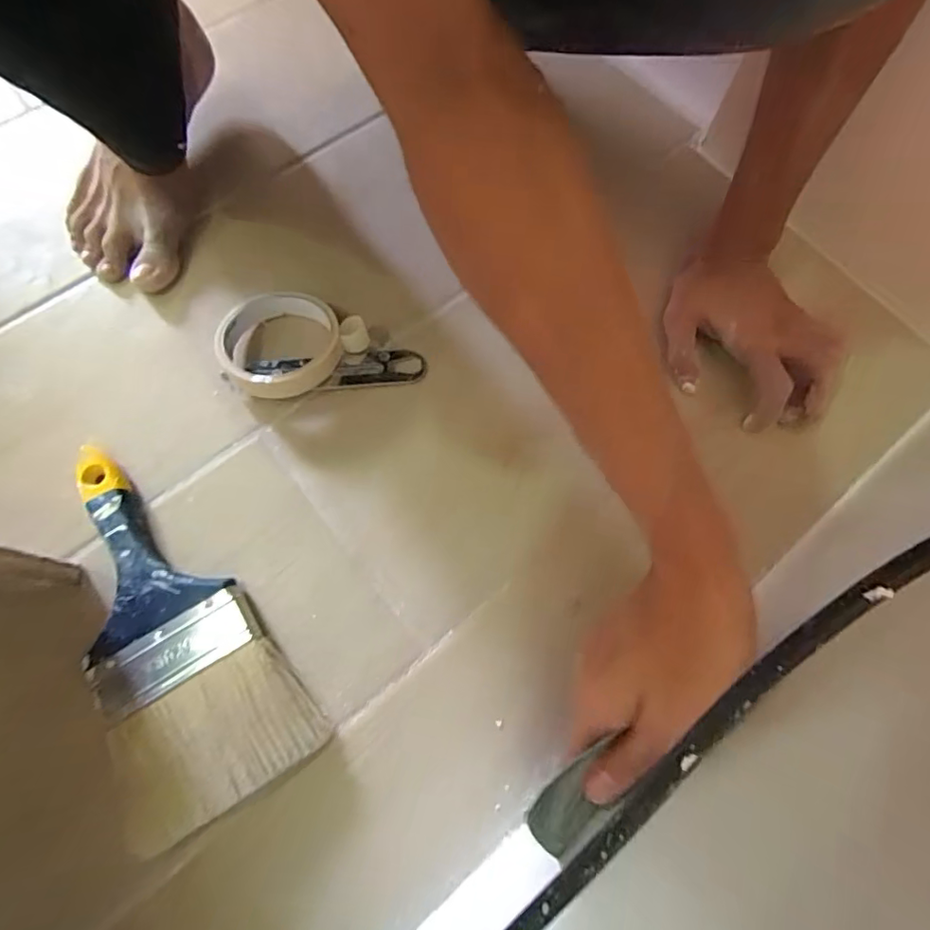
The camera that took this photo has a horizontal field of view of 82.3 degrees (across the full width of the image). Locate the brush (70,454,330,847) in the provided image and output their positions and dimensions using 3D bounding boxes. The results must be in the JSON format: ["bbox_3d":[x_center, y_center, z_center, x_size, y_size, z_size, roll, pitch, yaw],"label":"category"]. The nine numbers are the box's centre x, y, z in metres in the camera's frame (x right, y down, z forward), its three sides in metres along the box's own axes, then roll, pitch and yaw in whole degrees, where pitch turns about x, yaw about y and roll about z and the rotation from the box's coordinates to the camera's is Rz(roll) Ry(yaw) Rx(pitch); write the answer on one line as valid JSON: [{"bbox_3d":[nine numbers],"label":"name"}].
[{"bbox_3d":[-0.195,0.099,0.334,0.106,0.030,0.240,-34,74,-12],"label":"brush"}]

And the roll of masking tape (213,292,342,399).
[{"bbox_3d":[-0.137,-0.092,0.396,0.087,0.031,0.081,0,70,0],"label":"roll of masking tape"}]

